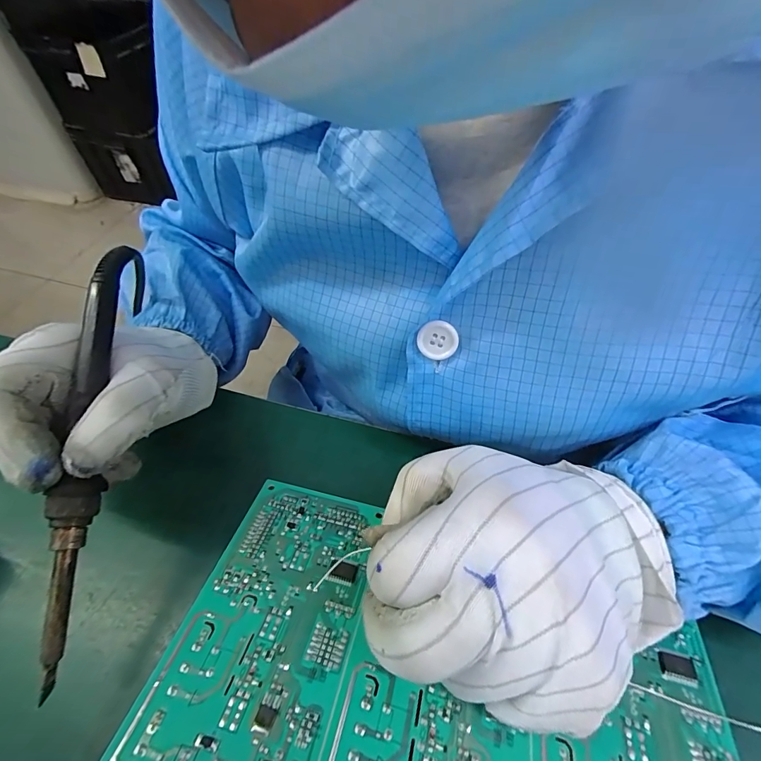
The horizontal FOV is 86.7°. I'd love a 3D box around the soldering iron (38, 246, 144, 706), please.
[{"bbox_3d":[-0.134,0.026,0.187,0.016,0.019,0.200,-1,76,1],"label":"soldering iron"}]

